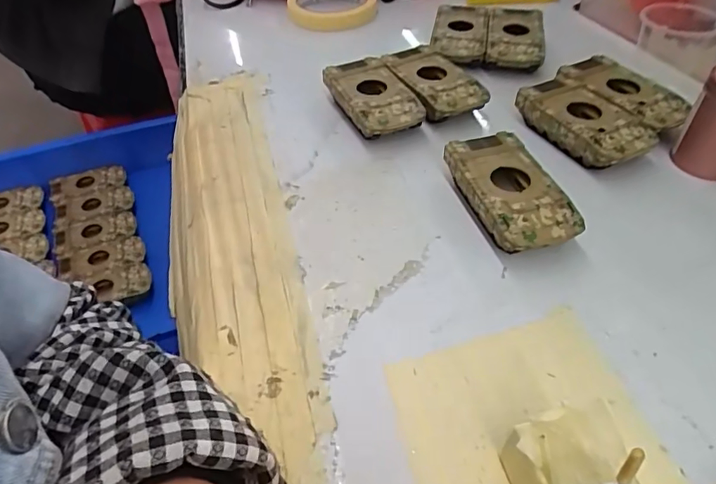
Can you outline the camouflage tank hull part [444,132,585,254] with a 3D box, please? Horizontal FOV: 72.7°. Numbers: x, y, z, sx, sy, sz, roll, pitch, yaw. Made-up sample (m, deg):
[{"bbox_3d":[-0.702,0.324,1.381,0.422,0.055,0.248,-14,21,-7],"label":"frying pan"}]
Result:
[{"bbox_3d":[0.095,-0.028,0.306,0.050,0.028,0.091,-12,48,-9],"label":"camouflage tank hull part"}]

